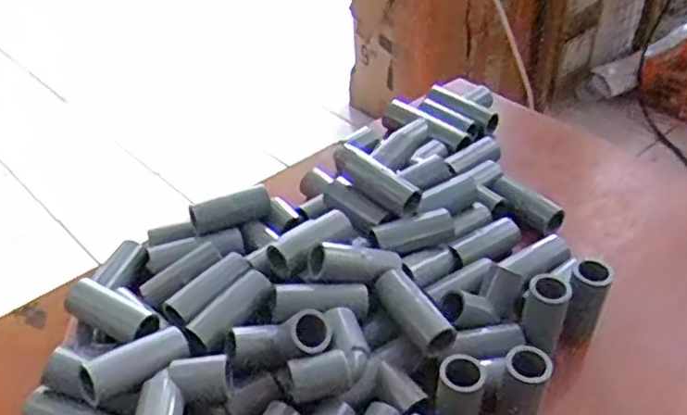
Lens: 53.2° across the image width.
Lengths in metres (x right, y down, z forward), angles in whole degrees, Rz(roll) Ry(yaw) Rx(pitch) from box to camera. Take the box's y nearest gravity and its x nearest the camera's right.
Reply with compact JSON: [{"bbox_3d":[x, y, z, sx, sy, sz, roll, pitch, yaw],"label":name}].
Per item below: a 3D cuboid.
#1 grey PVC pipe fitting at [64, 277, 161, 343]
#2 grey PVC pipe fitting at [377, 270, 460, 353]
[{"bbox_3d":[-0.172,0.078,0.512,0.072,0.023,0.026,18,42,22],"label":"grey PVC pipe fitting"},{"bbox_3d":[0.055,0.077,0.516,0.027,0.025,0.075,-24,44,-27],"label":"grey PVC pipe fitting"}]

